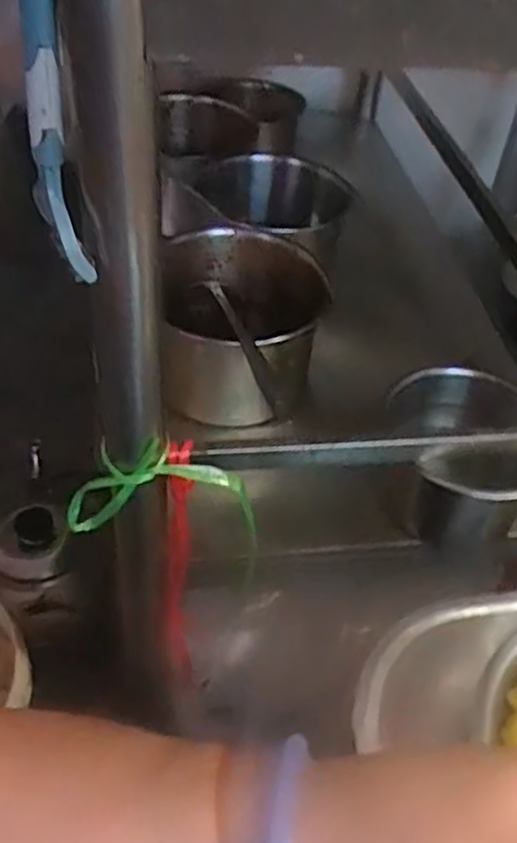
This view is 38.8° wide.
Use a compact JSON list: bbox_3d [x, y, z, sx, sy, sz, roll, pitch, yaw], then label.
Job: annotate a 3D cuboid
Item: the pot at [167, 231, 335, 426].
[{"bbox_3d":[-0.010,-0.077,0.641,0.136,0.116,0.165,5,45,-1],"label":"pot"}]

